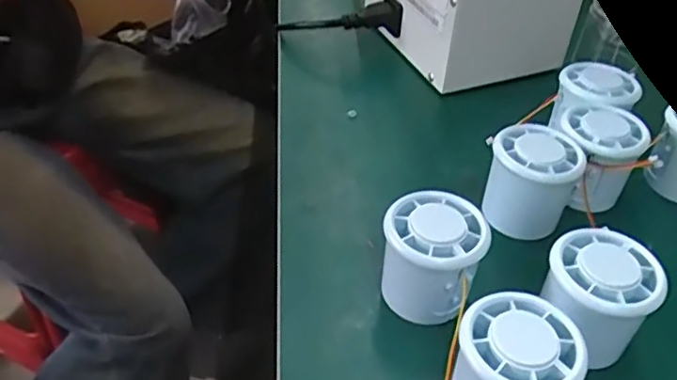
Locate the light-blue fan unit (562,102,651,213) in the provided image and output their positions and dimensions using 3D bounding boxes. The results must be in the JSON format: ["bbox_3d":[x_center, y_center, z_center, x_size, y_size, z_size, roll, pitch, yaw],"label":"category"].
[{"bbox_3d":[0.180,-0.024,0.435,0.056,0.051,0.059,-8,43,-14],"label":"light-blue fan unit"}]

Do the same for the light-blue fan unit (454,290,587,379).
[{"bbox_3d":[0.084,0.090,0.308,0.053,0.059,0.054,3,41,-2],"label":"light-blue fan unit"}]

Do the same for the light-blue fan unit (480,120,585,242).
[{"bbox_3d":[0.128,-0.004,0.417,0.052,0.060,0.055,3,41,-2],"label":"light-blue fan unit"}]

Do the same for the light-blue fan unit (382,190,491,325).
[{"bbox_3d":[0.053,0.041,0.364,0.054,0.060,0.054,3,41,-2],"label":"light-blue fan unit"}]

